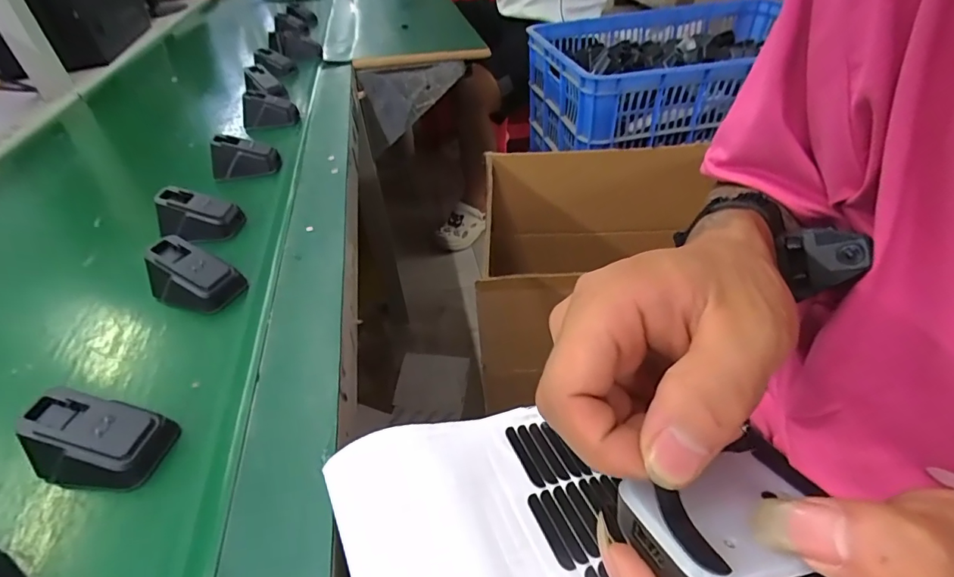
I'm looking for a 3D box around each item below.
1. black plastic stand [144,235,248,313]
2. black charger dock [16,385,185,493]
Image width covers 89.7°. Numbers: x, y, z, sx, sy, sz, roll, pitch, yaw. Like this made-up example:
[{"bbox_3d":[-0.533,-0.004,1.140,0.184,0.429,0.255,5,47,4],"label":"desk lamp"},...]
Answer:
[{"bbox_3d":[-0.224,-0.010,0.372,0.064,0.039,0.039,10,44,18],"label":"black plastic stand"},{"bbox_3d":[-0.211,0.085,0.262,0.059,0.039,0.043,-2,41,5],"label":"black charger dock"}]

